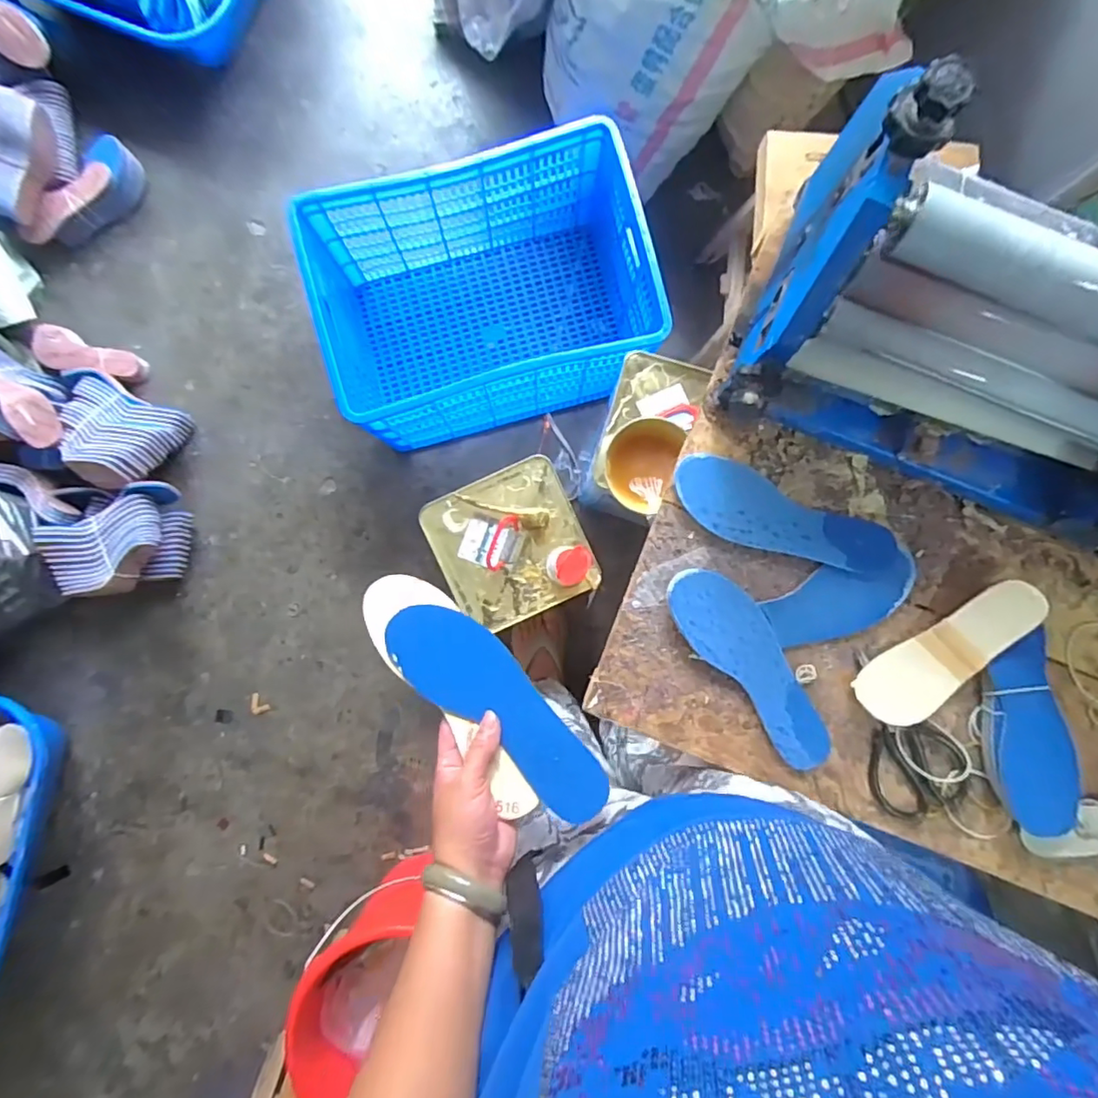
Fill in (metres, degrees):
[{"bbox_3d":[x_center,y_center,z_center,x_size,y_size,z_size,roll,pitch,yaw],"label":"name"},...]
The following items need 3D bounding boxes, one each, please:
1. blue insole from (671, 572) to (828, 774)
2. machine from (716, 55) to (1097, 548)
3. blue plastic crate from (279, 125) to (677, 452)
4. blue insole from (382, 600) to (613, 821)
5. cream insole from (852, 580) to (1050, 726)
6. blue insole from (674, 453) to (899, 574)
[{"bbox_3d":[0.209,0.118,0.584,0.073,0.019,0.235,-40,89,-1],"label":"blue insole"},{"bbox_3d":[0.471,-0.133,0.468,0.582,0.247,0.232,24,89,-4],"label":"machine"},{"bbox_3d":[-0.122,-0.485,1.152,0.584,0.313,0.406,-16,89,-1],"label":"blue plastic crate"},{"bbox_3d":[-0.042,0.129,0.491,0.227,0.009,0.073,37,71,13],"label":"blue insole"},{"bbox_3d":[0.400,0.109,0.572,0.183,0.049,0.070,-38,89,-1],"label":"cream insole"},{"bbox_3d":[0.240,-0.030,0.593,0.230,0.014,0.074,21,89,0],"label":"blue insole"}]

